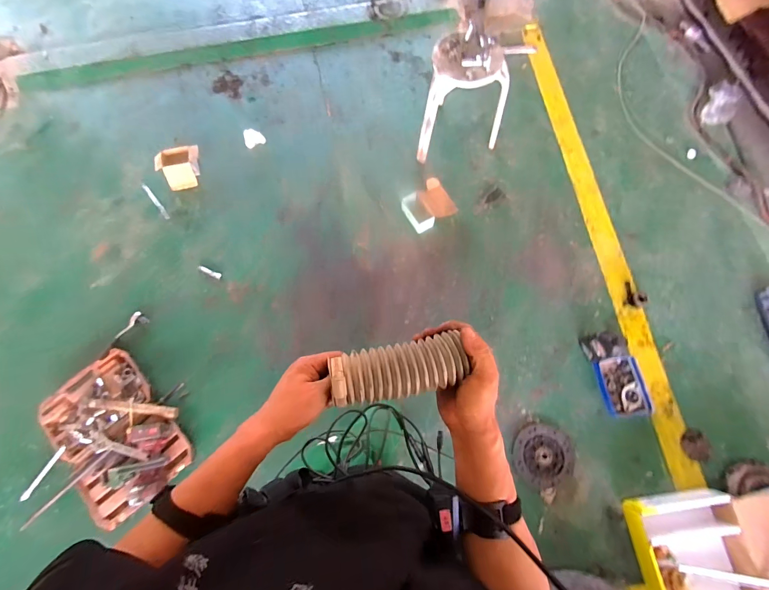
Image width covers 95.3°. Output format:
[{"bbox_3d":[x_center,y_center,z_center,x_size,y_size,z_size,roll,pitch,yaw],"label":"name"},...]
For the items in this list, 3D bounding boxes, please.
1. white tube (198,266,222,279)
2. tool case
[{"bbox_3d":[-0.787,-0.103,1.570,0.117,0.025,0.028,22,76,5],"label":"white tube"},{"bbox_3d":[-1.030,0.521,1.344,0.401,0.092,0.592,-41,77,-10],"label":"tool case"}]

